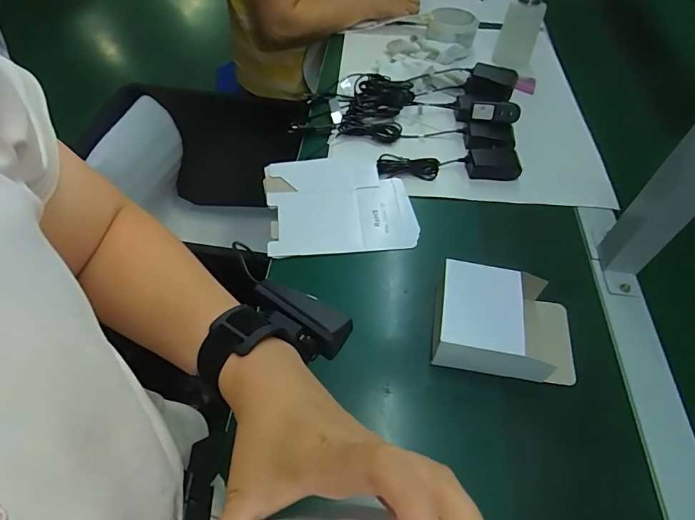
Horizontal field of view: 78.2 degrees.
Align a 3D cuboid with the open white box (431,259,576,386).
[{"bbox_3d":[0.169,0.068,0.459,0.157,0.069,0.107,10,55,5],"label":"open white box"}]

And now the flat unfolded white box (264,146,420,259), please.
[{"bbox_3d":[-0.013,-0.088,0.587,0.192,0.014,0.181,-6,58,-6],"label":"flat unfolded white box"}]

